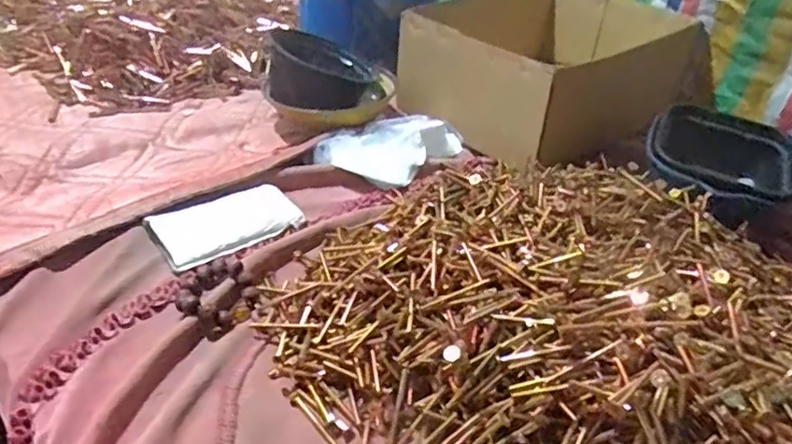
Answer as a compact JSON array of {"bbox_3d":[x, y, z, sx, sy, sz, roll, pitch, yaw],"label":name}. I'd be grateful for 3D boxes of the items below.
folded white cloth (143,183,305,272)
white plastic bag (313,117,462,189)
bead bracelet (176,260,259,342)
[{"bbox_3d":[-0.193,0.001,0.707,0.159,0.018,0.086,-22,46,-33],"label":"folded white cloth"},{"bbox_3d":[0.006,-0.100,0.857,0.235,0.058,0.092,-14,41,-28],"label":"white plastic bag"},{"bbox_3d":[-0.178,0.071,0.606,0.076,0.023,0.077,22,40,19],"label":"bead bracelet"}]

